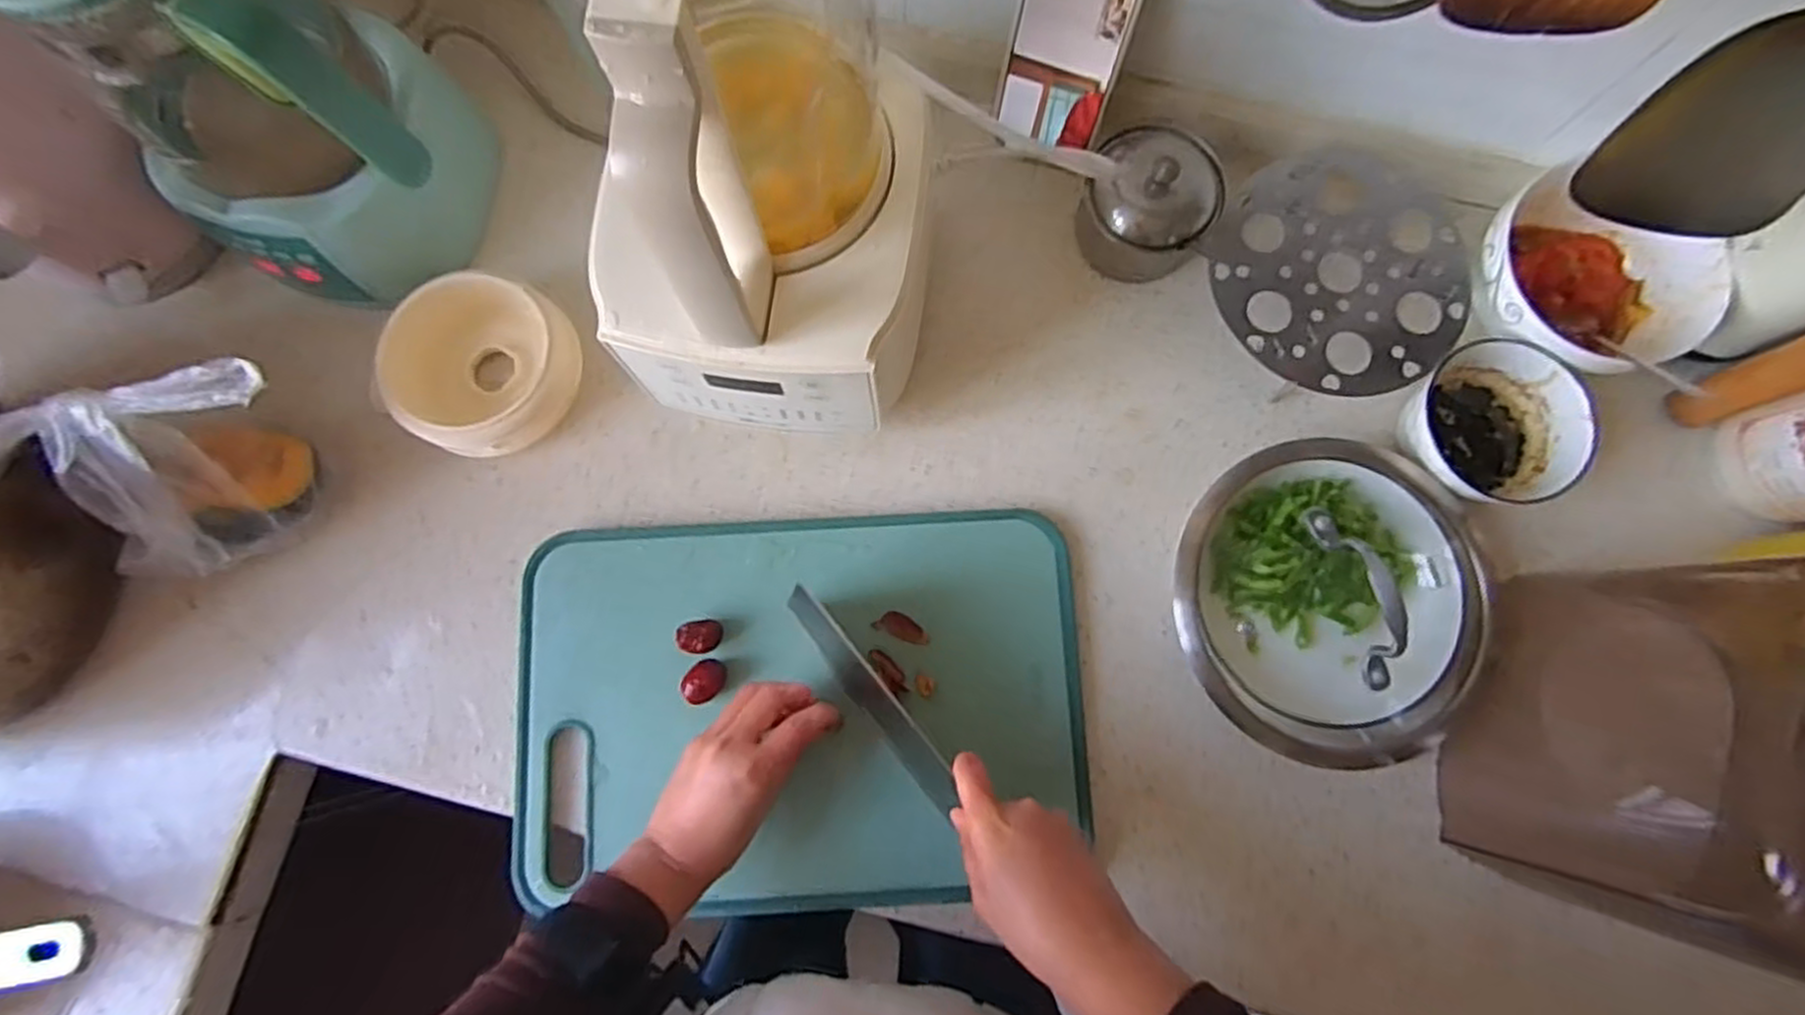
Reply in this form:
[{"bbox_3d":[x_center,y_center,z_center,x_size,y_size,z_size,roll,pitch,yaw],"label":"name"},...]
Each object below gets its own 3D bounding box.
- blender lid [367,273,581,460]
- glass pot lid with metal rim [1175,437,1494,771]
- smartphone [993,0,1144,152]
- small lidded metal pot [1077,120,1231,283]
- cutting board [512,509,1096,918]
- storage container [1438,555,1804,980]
[{"bbox_3d":[-0.284,-0.094,0.531,0.120,0.042,0.120,0,80,0],"label":"blender lid"},{"bbox_3d":[0.277,0.055,0.497,0.194,0.078,0.202,0,80,0],"label":"glass pot lid with metal rim"},{"bbox_3d":[0.109,-0.306,0.515,0.075,0.136,0.008,16,60,3],"label":"smartphone"},{"bbox_3d":[0.170,-0.211,0.541,0.089,0.071,0.083,15,80,3],"label":"small lidded metal pot"},{"bbox_3d":[-0.064,0.127,0.502,0.359,0.024,0.239,-3,80,-1],"label":"cutting board"},{"bbox_3d":[0.447,0.137,0.411,0.162,0.219,0.200,21,81,4],"label":"storage container"}]

